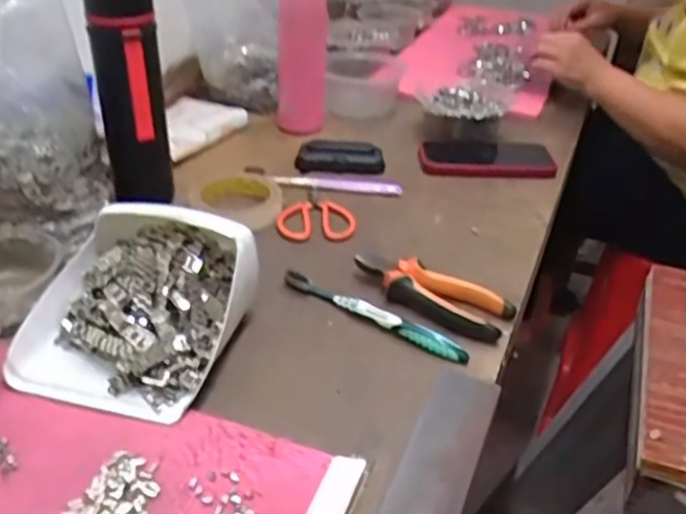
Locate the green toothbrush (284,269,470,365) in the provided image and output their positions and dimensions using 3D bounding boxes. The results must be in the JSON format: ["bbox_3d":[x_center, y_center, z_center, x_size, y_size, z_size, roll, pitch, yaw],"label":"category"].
[{"bbox_3d":[0.027,0.050,0.610,0.182,0.023,0.013,21,37,27],"label":"green toothbrush"}]

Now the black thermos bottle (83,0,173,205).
[{"bbox_3d":[-0.211,-0.168,0.691,0.063,0.237,0.055,-9,35,-17],"label":"black thermos bottle"}]

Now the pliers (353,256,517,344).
[{"bbox_3d":[0.079,0.033,0.634,0.147,0.028,0.050,21,38,27],"label":"pliers"}]

